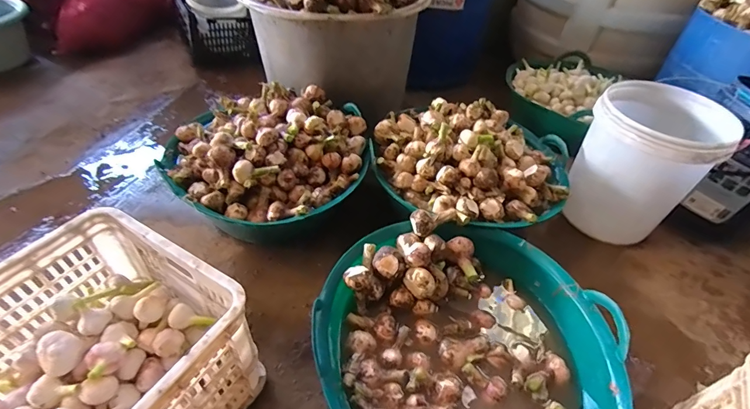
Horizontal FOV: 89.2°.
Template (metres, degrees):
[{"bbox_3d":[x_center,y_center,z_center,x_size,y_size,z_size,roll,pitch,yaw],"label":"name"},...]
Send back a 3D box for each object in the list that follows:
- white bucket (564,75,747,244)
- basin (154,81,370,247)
[{"bbox_3d":[0.713,-0.110,1.061,0.281,0.347,0.279,35,51,26],"label":"white bucket"},{"bbox_3d":[-0.268,-0.130,1.038,0.493,0.229,0.486,4,45,-3],"label":"basin"}]

